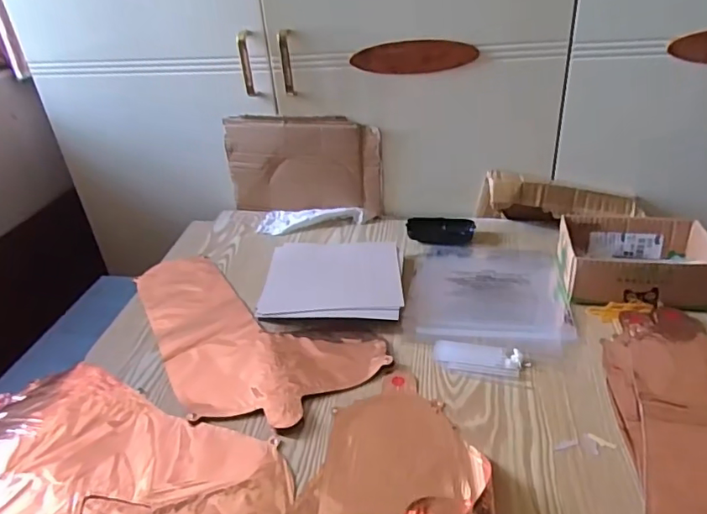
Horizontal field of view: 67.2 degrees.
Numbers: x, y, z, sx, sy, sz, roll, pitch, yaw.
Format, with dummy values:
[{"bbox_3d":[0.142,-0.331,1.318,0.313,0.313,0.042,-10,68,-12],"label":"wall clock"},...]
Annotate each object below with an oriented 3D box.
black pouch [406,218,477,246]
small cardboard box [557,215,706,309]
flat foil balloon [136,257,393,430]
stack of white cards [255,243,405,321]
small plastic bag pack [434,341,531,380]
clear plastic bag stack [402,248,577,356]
[{"bbox_3d":[0.147,-0.047,0.902,0.111,0.018,0.060,1,33,9],"label":"black pouch"},{"bbox_3d":[0.382,0.007,0.724,0.183,0.067,0.140,3,33,13],"label":"small cardboard box"},{"bbox_3d":[-0.175,0.092,0.721,0.209,0.005,0.417,-30,40,-34],"label":"flat foil balloon"},{"bbox_3d":[-0.027,0.031,0.768,0.192,0.026,0.162,1,33,8],"label":"stack of white cards"},{"bbox_3d":[0.149,0.120,0.632,0.106,0.010,0.043,8,34,19],"label":"small plastic bag pack"},{"bbox_3d":[0.189,0.048,0.759,0.209,0.016,0.233,3,33,12],"label":"clear plastic bag stack"}]

